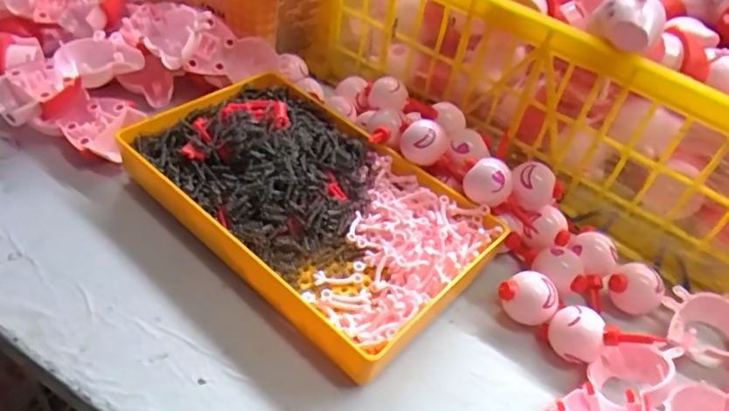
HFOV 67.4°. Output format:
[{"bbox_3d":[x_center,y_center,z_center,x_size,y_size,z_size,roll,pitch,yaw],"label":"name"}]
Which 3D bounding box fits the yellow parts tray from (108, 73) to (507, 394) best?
[{"bbox_3d":[-0.041,-0.008,0.383,0.244,0.035,0.153,36,49,23],"label":"yellow parts tray"}]

